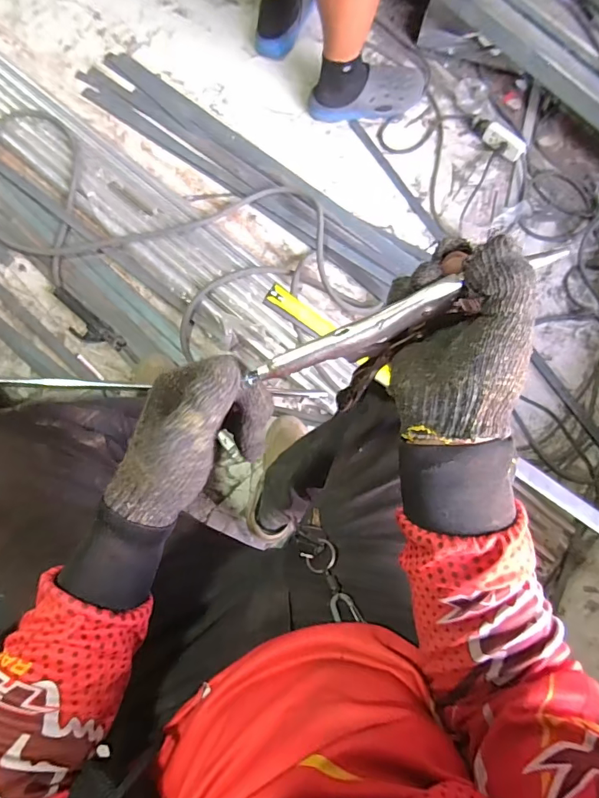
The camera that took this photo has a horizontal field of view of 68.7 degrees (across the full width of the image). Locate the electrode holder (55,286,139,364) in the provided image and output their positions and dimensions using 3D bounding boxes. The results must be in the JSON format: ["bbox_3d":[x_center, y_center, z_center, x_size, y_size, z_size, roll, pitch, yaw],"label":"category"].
[{"bbox_3d":[-0.463,-0.155,0.967,0.239,0.028,0.061,38,81,4],"label":"electrode holder"}]

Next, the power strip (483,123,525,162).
[{"bbox_3d":[0.500,-0.630,1.072,0.108,0.032,0.039,37,81,4],"label":"power strip"}]

